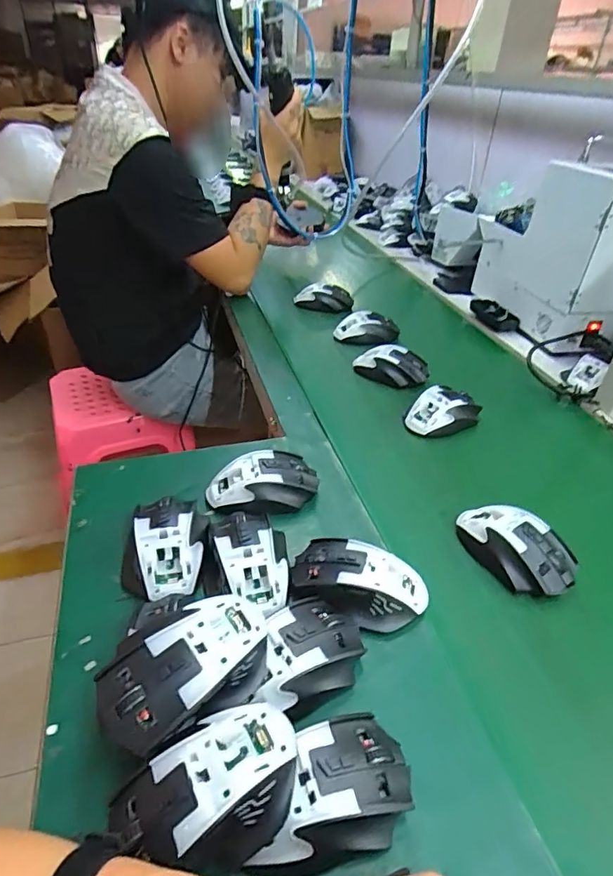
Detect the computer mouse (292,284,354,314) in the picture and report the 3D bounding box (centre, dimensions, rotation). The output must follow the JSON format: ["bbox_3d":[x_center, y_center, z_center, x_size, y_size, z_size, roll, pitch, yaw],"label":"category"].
[{"bbox_3d":[0.034,-0.277,0.991,0.118,0.045,0.055,4,36,0],"label":"computer mouse"}]

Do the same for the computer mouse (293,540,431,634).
[{"bbox_3d":[0.045,0.127,0.435,0.113,0.041,0.067,16,37,16],"label":"computer mouse"}]

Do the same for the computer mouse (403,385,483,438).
[{"bbox_3d":[0.187,-0.038,0.676,0.101,0.039,0.064,-19,42,-28],"label":"computer mouse"}]

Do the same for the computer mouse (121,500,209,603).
[{"bbox_3d":[-0.133,0.098,0.466,0.075,0.040,0.114,-2,36,-8],"label":"computer mouse"}]

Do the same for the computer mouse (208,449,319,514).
[{"bbox_3d":[-0.047,0.048,0.535,0.116,0.040,0.069,-7,37,-15],"label":"computer mouse"}]

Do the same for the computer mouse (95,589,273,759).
[{"bbox_3d":[-0.080,0.150,0.340,0.121,0.039,0.074,-19,42,-29],"label":"computer mouse"}]

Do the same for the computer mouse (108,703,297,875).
[{"bbox_3d":[-0.054,0.206,0.292,0.105,0.040,0.068,-16,41,-26],"label":"computer mouse"}]

